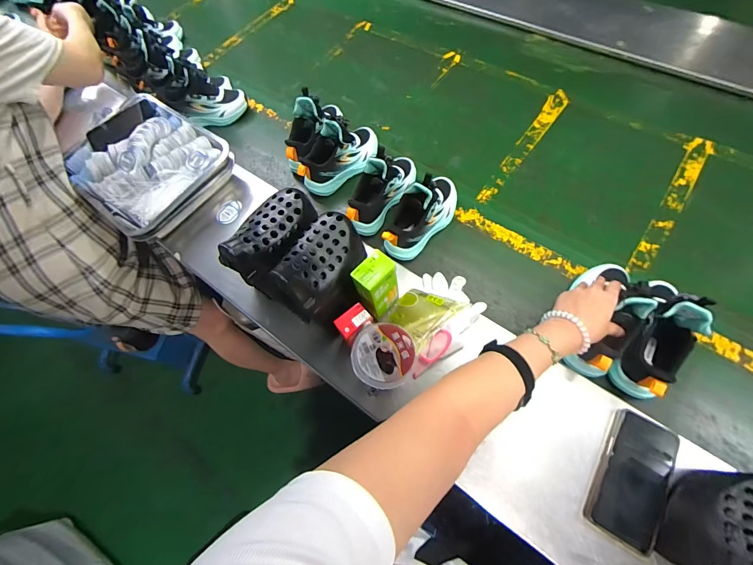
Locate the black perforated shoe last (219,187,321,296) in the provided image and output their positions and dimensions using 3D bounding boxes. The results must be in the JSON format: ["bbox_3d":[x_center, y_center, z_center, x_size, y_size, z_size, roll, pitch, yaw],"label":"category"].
[{"bbox_3d":[-0.158,-0.077,0.499,0.075,0.073,0.154,25,68,15],"label":"black perforated shoe last"}]

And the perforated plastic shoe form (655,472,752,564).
[{"bbox_3d":[0.398,0.277,0.376,0.068,0.100,0.128,31,69,17],"label":"perforated plastic shoe form"}]

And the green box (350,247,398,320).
[{"bbox_3d":[0.000,0.008,0.517,0.042,0.109,0.061,40,72,20],"label":"green box"}]

